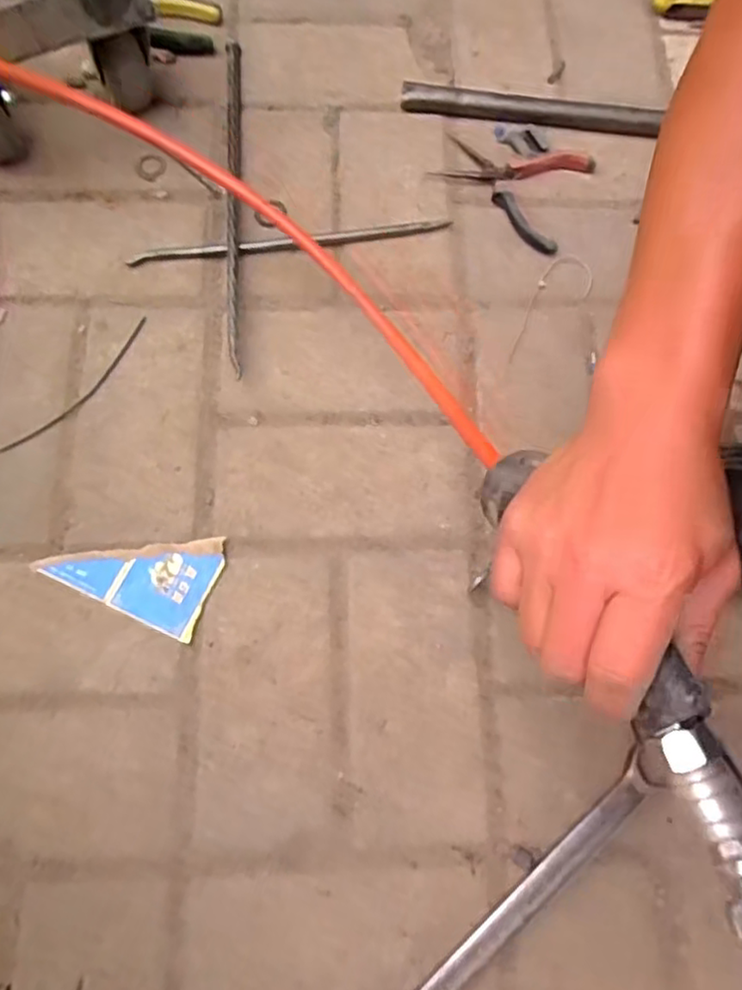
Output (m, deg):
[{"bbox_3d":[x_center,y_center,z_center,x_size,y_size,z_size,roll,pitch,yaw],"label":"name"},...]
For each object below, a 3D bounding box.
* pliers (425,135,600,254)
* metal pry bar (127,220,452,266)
[{"bbox_3d":[0.118,-0.272,0.568,0.122,0.017,0.107,24,74,5],"label":"pliers"},{"bbox_3d":[-0.065,-0.206,0.543,0.258,0.008,0.012,-9,74,-5],"label":"metal pry bar"}]

